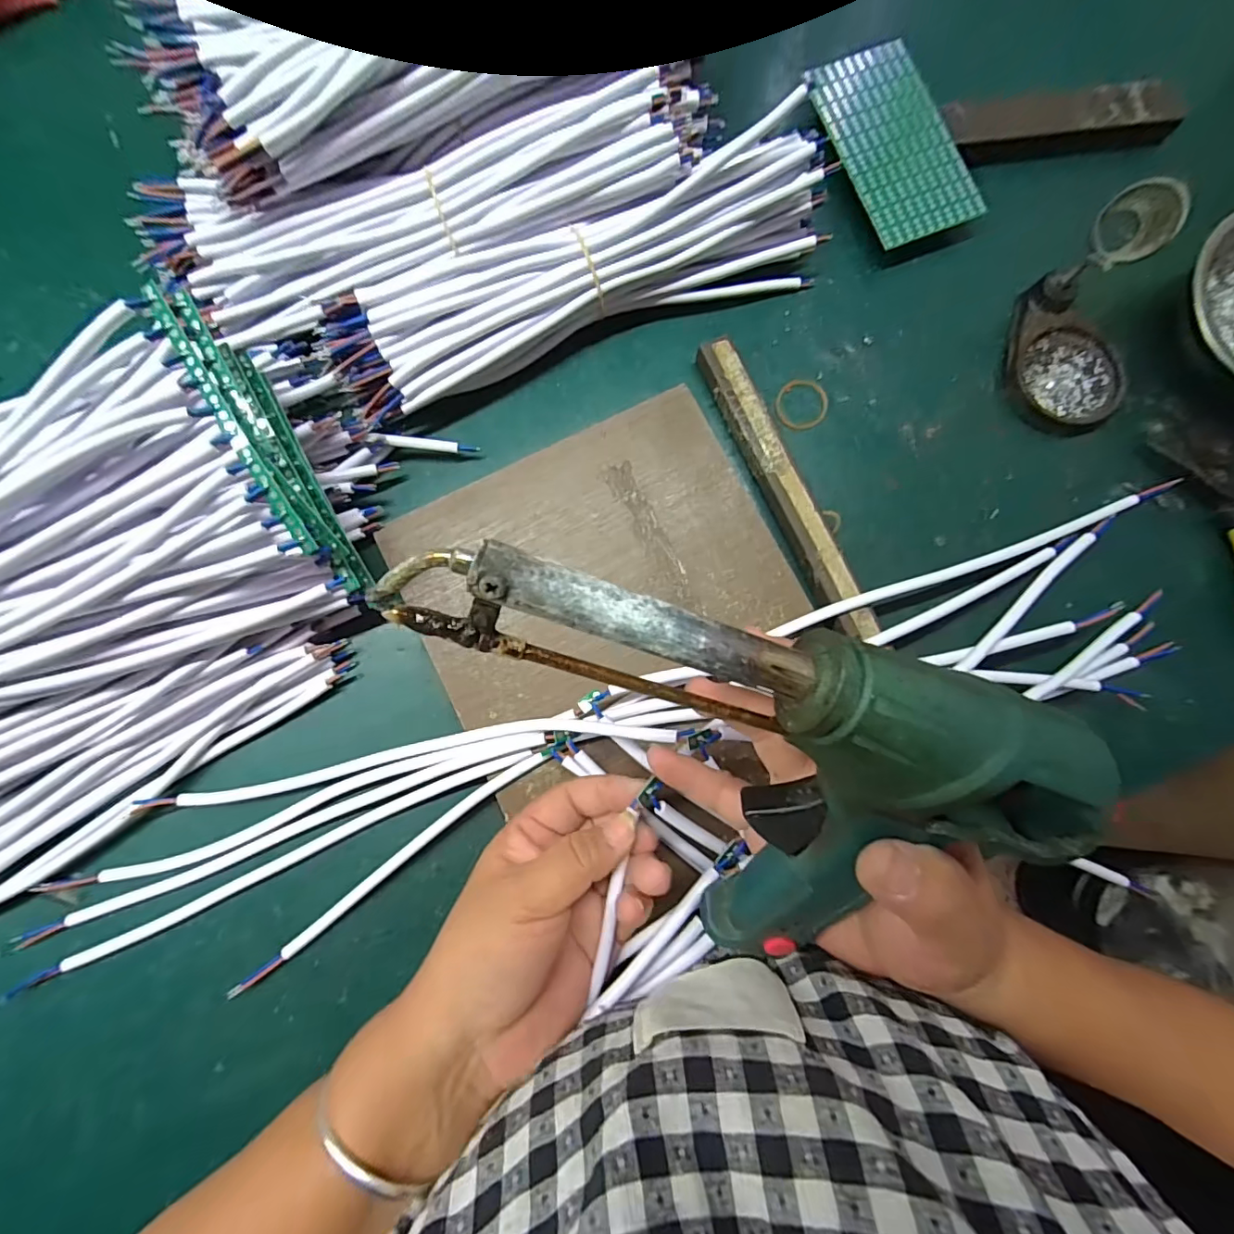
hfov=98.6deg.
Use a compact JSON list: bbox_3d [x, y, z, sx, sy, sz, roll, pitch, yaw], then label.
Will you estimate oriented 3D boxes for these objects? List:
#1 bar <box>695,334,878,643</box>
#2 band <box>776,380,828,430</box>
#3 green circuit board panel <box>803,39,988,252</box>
[{"bbox_3d":[0.096,-0.074,0.306,0.021,0.015,0.187,-24,84,-4],"label":"bar"},{"bbox_3d":[0.112,-0.130,0.322,0.031,0.004,0.032,0,83,-1],"label":"band"},{"bbox_3d":[0.173,-0.295,0.331,0.069,0.004,0.122,-27,90,-2],"label":"green circuit board panel"}]

